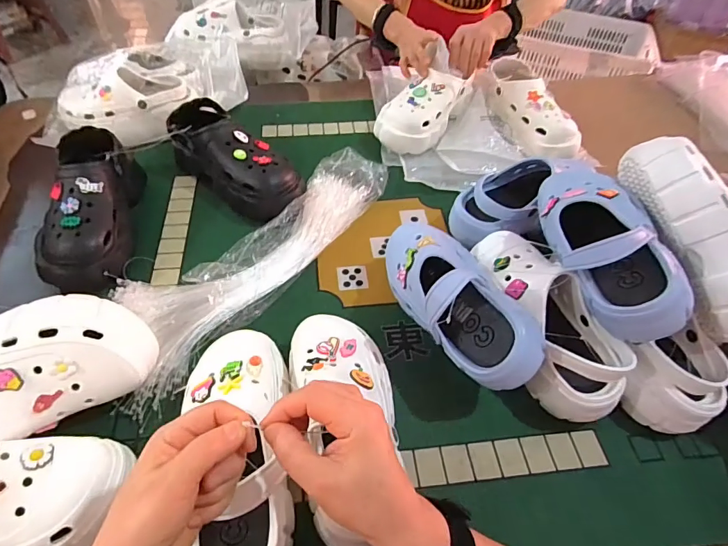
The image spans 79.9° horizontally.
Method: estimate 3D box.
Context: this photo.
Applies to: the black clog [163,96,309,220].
[{"bbox_3d":[-0.213,-0.187,0.732,0.254,0.105,0.108,38,57,24],"label":"black clog"}]

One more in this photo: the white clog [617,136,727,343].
[{"bbox_3d":[0.393,-0.045,0.504,0.096,0.088,0.255,-17,74,-18],"label":"white clog"}]

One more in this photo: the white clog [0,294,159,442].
[{"bbox_3d":[-0.363,0.116,0.470,0.252,0.123,0.133,-5,51,-9],"label":"white clog"}]

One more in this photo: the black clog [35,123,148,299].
[{"bbox_3d":[-0.411,-0.089,0.646,0.116,0.108,0.264,-8,51,-11],"label":"black clog"}]

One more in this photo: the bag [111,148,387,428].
[{"bbox_3d":[-0.159,-0.044,0.653,0.161,0.041,0.538,30,55,19],"label":"bag"}]

